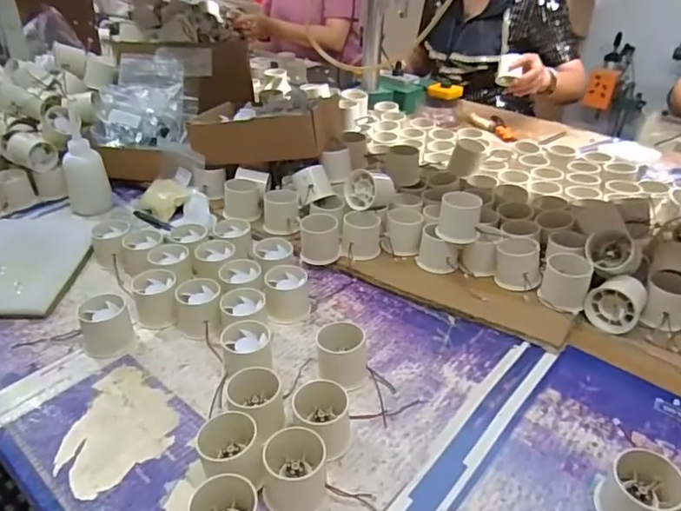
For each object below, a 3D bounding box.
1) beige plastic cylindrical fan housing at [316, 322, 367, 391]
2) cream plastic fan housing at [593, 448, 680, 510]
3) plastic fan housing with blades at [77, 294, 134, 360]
[{"bbox_3d":[0.002,0.103,0.546,0.050,0.050,0.051,0,34,0],"label":"beige plastic cylindrical fan housing"},{"bbox_3d":[0.241,0.189,0.426,0.059,0.038,0.059,0,34,0],"label":"cream plastic fan housing"},{"bbox_3d":[-0.264,0.076,0.601,0.049,0.046,0.055,-6,34,-8],"label":"plastic fan housing with blades"}]

